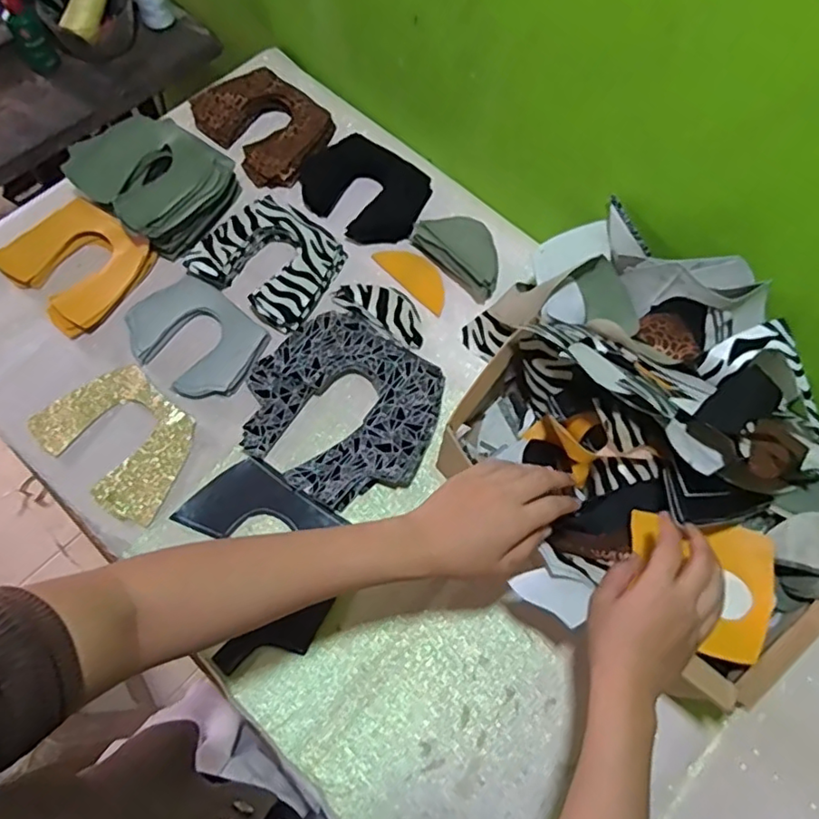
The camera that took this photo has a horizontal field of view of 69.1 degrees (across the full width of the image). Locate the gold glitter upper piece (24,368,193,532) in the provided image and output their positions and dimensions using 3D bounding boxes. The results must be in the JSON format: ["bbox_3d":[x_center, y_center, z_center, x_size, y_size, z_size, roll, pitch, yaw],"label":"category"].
[{"bbox_3d":[-0.304,0.029,0.633,0.169,0.005,0.120,38,70,13],"label":"gold glitter upper piece"}]

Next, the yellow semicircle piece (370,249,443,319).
[{"bbox_3d":[0.010,-0.163,0.726,0.106,0.005,0.050,43,71,14],"label":"yellow semicircle piece"}]

